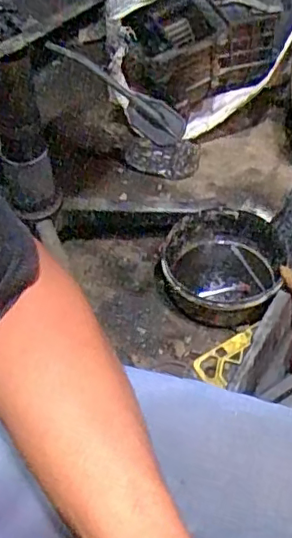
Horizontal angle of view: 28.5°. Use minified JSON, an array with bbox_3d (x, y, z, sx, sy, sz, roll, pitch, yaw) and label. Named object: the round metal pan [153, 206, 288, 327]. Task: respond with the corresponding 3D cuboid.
[{"bbox_3d":[0.118,-0.006,0.921,0.183,0.094,0.176,-1,54,1],"label":"round metal pan"}]

